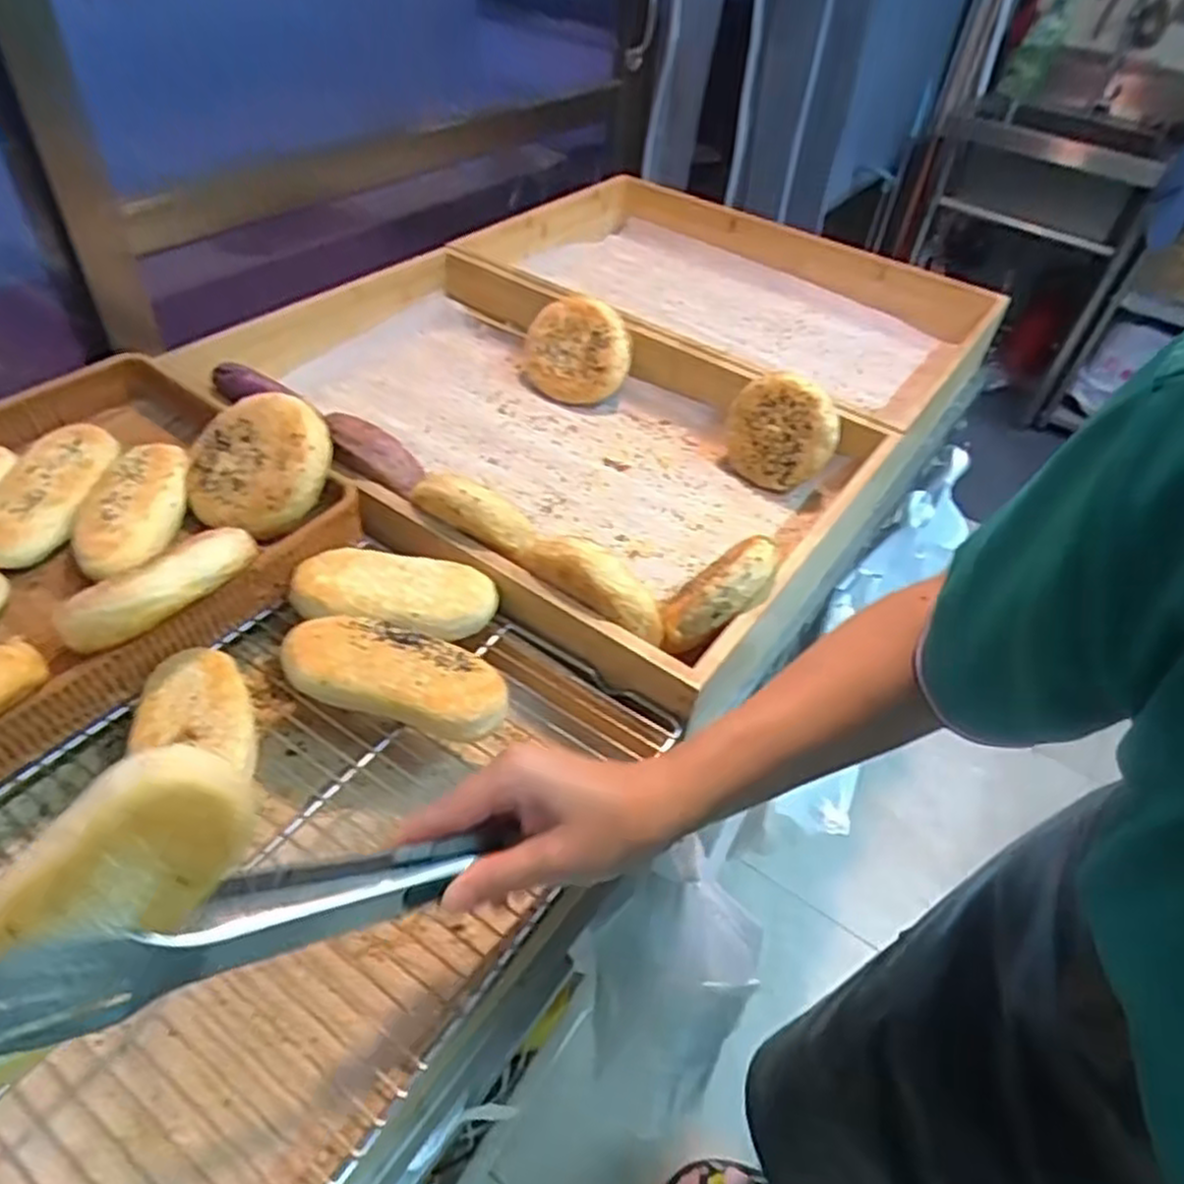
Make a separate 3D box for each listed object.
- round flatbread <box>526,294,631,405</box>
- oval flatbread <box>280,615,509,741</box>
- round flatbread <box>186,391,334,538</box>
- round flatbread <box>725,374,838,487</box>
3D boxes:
[{"bbox_3d":[-0.014,-0.270,0.876,0.125,0.112,0.036,38,19,19],"label":"round flatbread"},{"bbox_3d":[-0.130,0.056,0.512,0.154,0.036,0.068,15,46,7],"label":"oval flatbread"},{"bbox_3d":[-0.254,-0.095,0.601,0.111,0.040,0.109,-40,72,-2],"label":"round flatbread"},{"bbox_3d":[0.181,-0.157,0.757,0.113,0.105,0.025,6,10,38],"label":"round flatbread"}]

